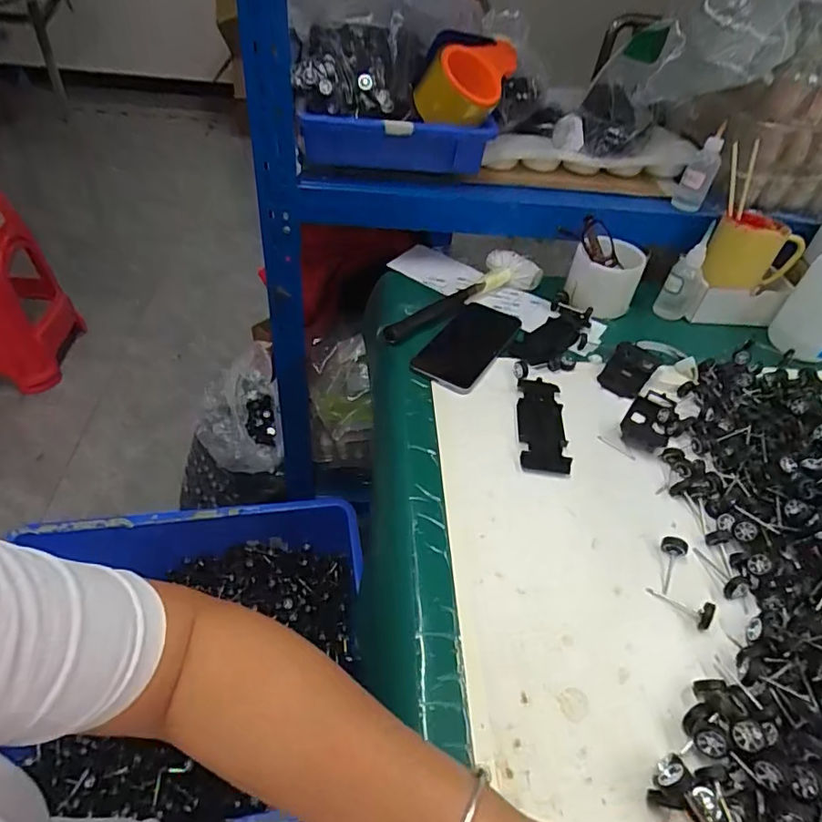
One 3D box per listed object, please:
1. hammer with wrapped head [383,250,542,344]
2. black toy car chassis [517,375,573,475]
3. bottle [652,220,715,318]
[{"bbox_3d":[0.063,-0.158,0.693,0.243,0.034,0.065,-26,53,-30],"label":"hammer with wrapped head"},{"bbox_3d":[0.132,0.012,0.545,0.047,0.005,0.124,7,44,0],"label":"black toy car chassis"},{"bbox_3d":[0.365,-0.174,0.705,0.050,0.111,0.036,28,48,20],"label":"bottle"}]

